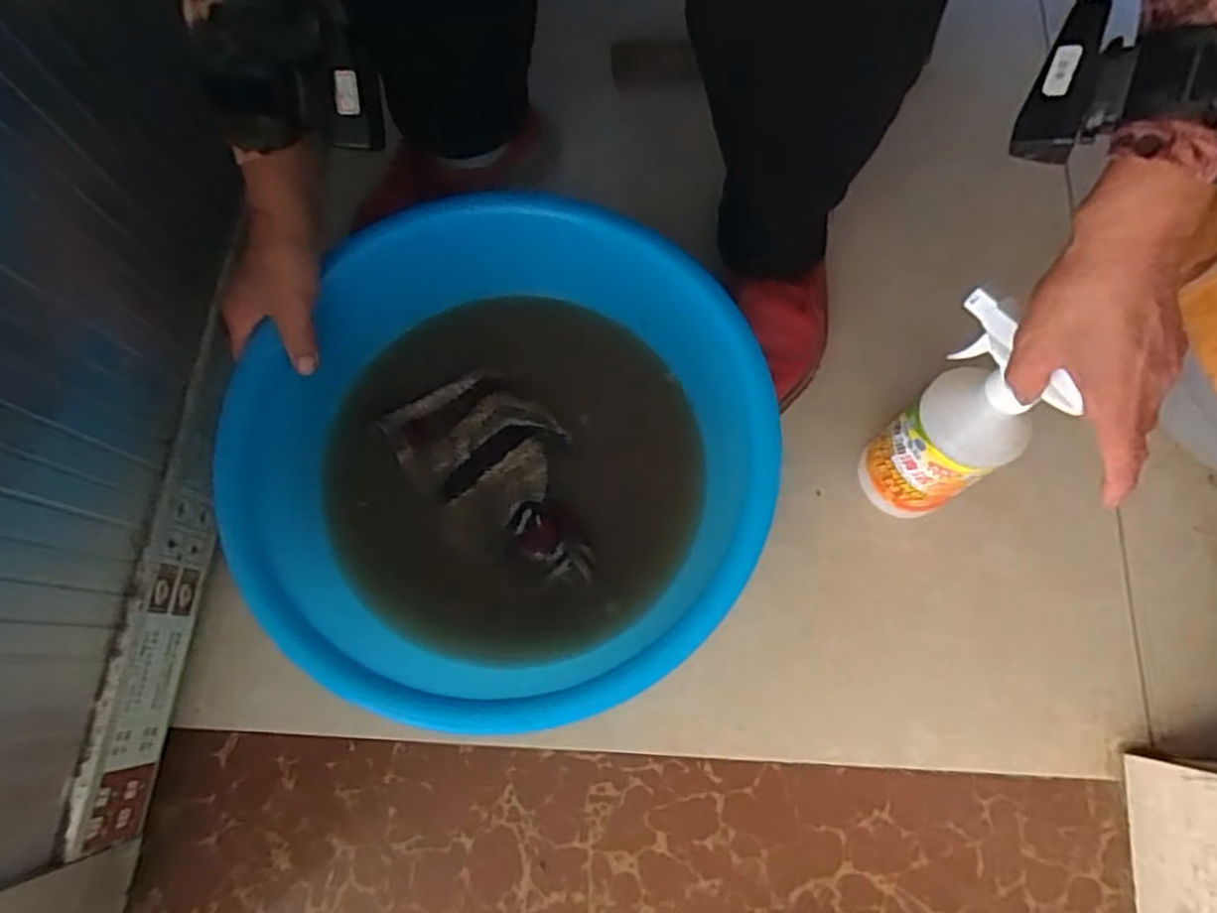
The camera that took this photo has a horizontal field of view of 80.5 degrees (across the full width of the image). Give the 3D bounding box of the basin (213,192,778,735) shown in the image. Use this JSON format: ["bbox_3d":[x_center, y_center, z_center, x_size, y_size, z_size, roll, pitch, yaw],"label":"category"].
[{"bbox_3d":[-0.074,-0.001,0.535,0.355,0.109,0.347,0,77,0],"label":"basin"}]

